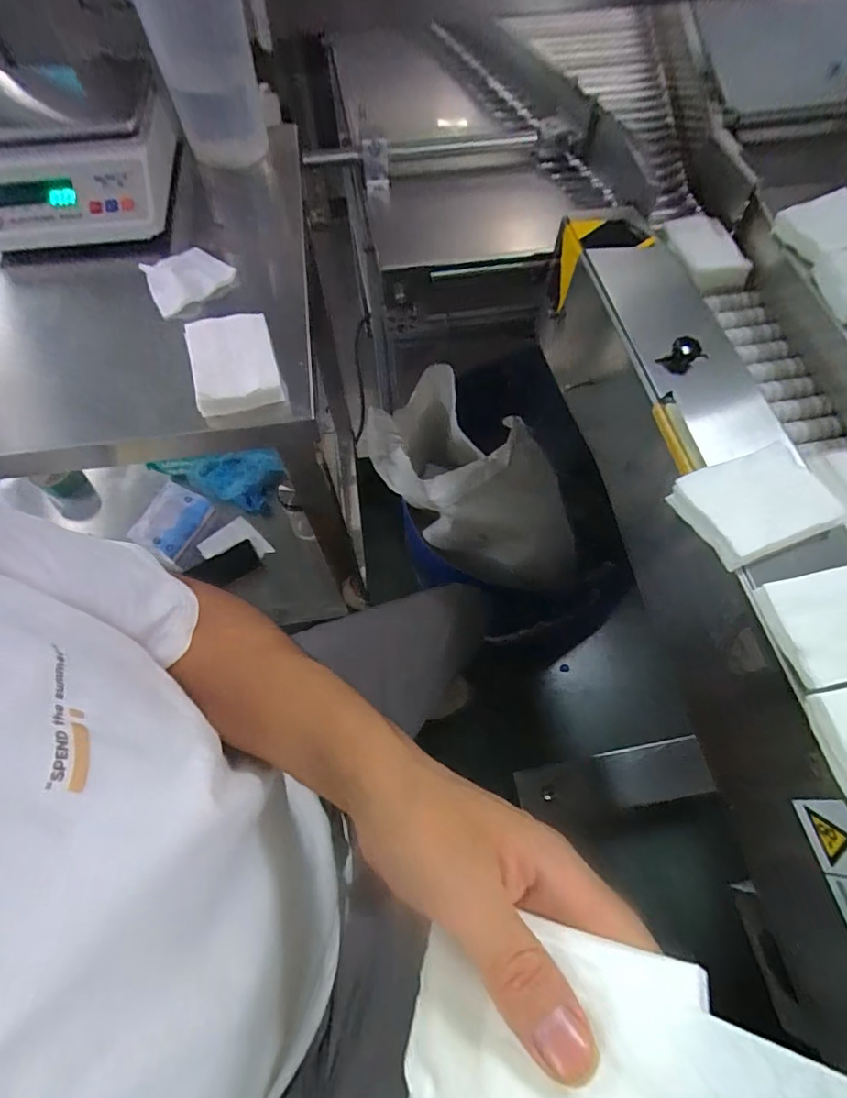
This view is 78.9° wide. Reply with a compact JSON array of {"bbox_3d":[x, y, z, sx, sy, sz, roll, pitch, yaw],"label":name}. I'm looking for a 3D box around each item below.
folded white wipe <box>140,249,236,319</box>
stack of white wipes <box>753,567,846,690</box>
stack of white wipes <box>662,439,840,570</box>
[{"bbox_3d":[-0.239,-0.277,0.519,0.082,0.024,0.065,-30,68,-13],"label":"folded white wipe"},{"bbox_3d":[0.281,0.047,0.338,0.099,0.012,0.071,-11,65,-5],"label":"stack of white wipes"},{"bbox_3d":[0.245,-0.033,0.380,0.097,0.021,0.072,-20,66,-9],"label":"stack of white wipes"}]

